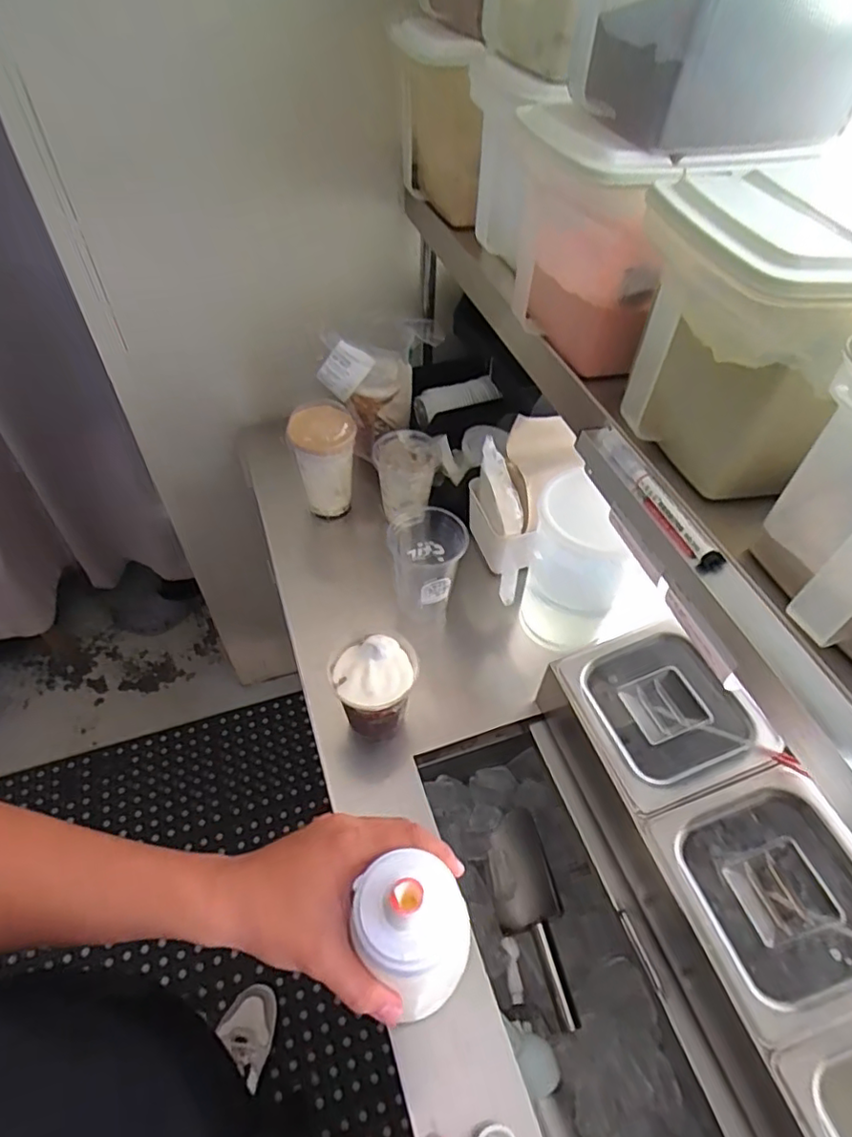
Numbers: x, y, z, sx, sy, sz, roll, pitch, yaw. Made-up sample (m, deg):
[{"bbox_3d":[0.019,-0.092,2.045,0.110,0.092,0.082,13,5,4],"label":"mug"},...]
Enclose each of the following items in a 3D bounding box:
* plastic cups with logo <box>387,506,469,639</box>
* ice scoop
[{"bbox_3d":[0.007,0.007,0.767,0.088,0.158,0.088,1,51,-1],"label":"plastic cups with logo"},{"bbox_3d":[0.133,0.438,0.757,0.080,0.061,0.248,-6,52,-7],"label":"ice scoop"}]

